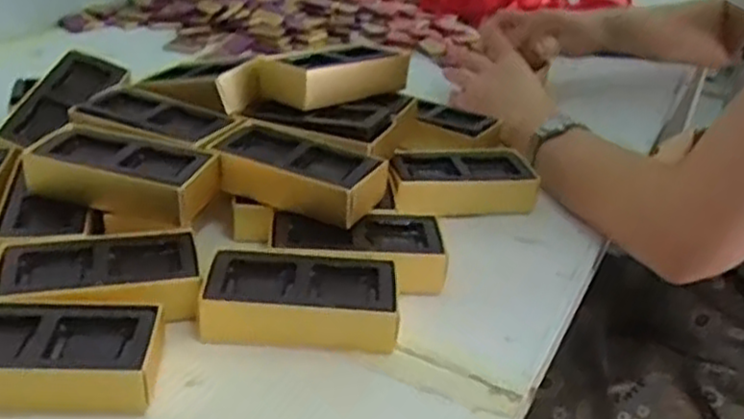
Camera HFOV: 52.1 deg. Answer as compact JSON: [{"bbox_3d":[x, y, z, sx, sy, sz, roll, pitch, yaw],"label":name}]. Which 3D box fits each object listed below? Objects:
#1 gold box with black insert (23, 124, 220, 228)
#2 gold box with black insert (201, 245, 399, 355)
[{"bbox_3d":[-0.168,-0.023,0.512,0.121,0.036,0.060,11,31,10],"label":"gold box with black insert"},{"bbox_3d":[-0.042,0.054,0.460,0.112,0.028,0.059,5,31,1],"label":"gold box with black insert"}]

